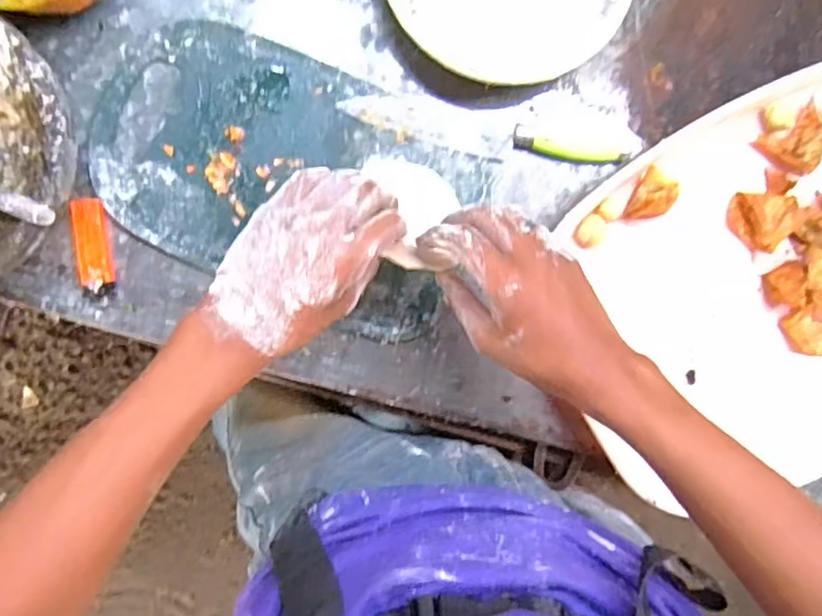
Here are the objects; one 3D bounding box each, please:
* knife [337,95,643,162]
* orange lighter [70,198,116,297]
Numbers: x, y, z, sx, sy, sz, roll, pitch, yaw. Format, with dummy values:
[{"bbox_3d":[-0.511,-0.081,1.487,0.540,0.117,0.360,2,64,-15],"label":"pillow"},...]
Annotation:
[{"bbox_3d":[0.068,-0.143,0.520,0.237,0.016,0.041,8,92,-6],"label":"knife"},{"bbox_3d":[-0.243,-0.046,0.487,0.023,0.010,0.072,-6,94,-6],"label":"orange lighter"}]

